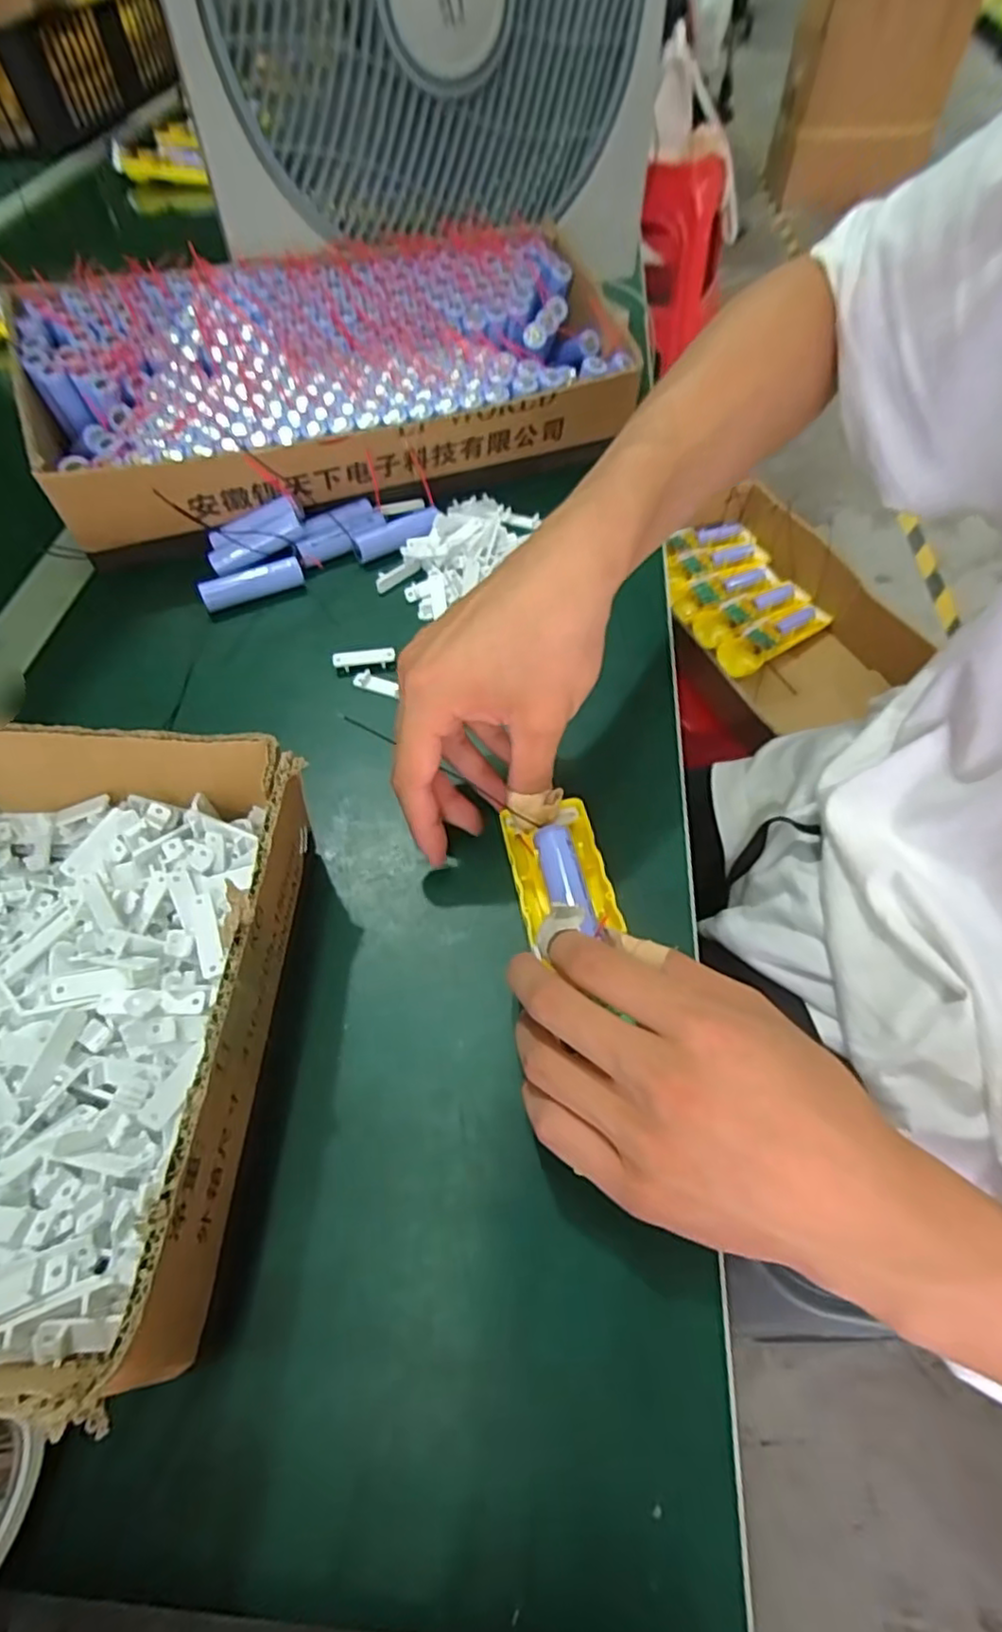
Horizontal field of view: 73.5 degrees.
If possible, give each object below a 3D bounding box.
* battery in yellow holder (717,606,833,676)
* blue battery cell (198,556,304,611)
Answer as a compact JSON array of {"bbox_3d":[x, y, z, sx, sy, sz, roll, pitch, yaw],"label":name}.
[{"bbox_3d":[0.332,-0.220,0.818,0.168,0.017,0.049,-30,61,-18],"label":"battery in yellow holder"},{"bbox_3d":[-0.166,-0.155,0.446,0.065,0.018,0.018,-27,60,-16],"label":"blue battery cell"}]

